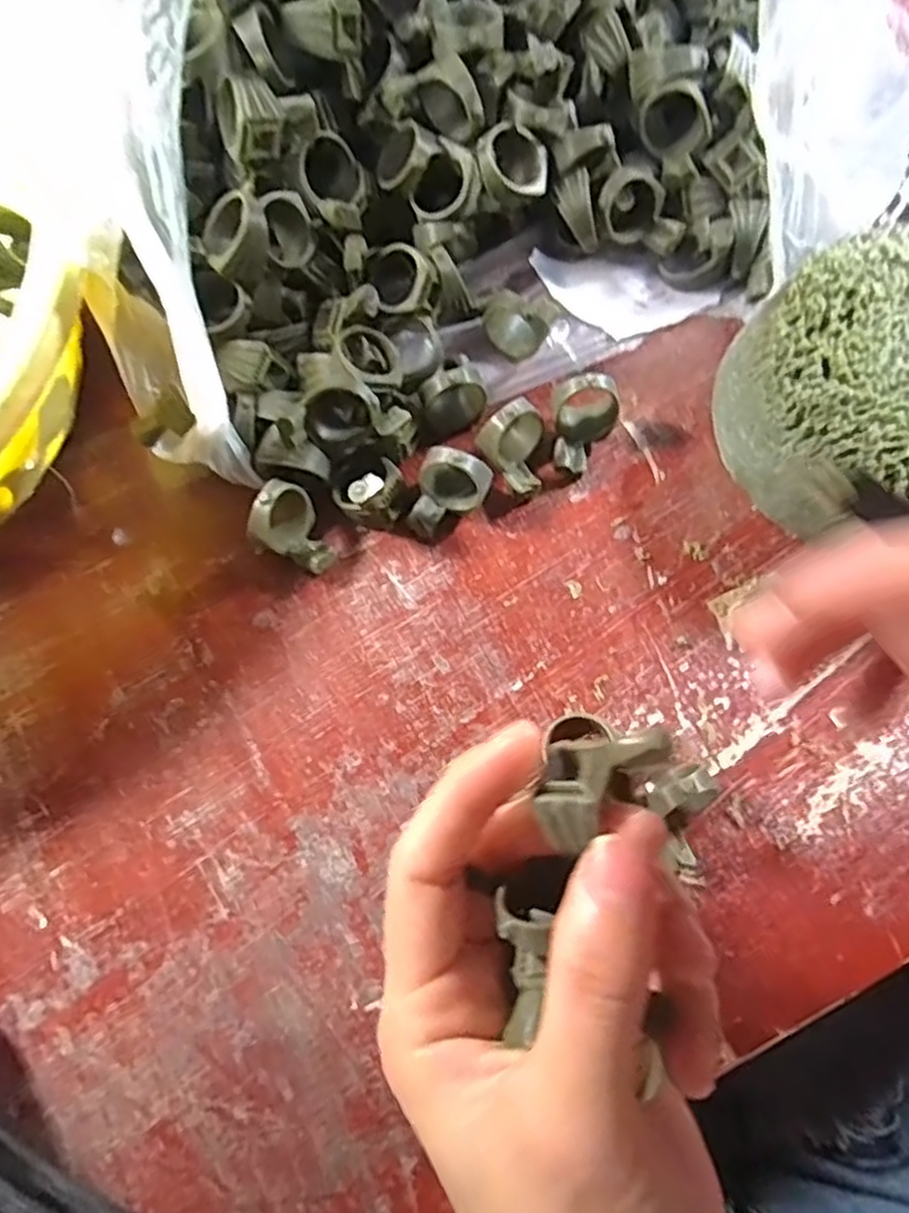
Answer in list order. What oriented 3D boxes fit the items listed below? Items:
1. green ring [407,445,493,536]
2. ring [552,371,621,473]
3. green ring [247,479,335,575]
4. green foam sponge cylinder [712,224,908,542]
[{"bbox_3d":[-0.002,-0.038,0.256,0.024,0.026,0.024,20,74,7],"label":"green ring"},{"bbox_3d":[0.048,-0.065,0.265,0.022,0.025,0.028,0,73,1],"label":"ring"},{"bbox_3d":[-0.055,-0.028,0.250,0.016,0.029,0.028,20,103,34],"label":"green ring"},{"bbox_3d":[0.150,-0.073,0.253,0.099,0.048,0.093,-30,75,-8],"label":"green foam sponge cylinder"}]

